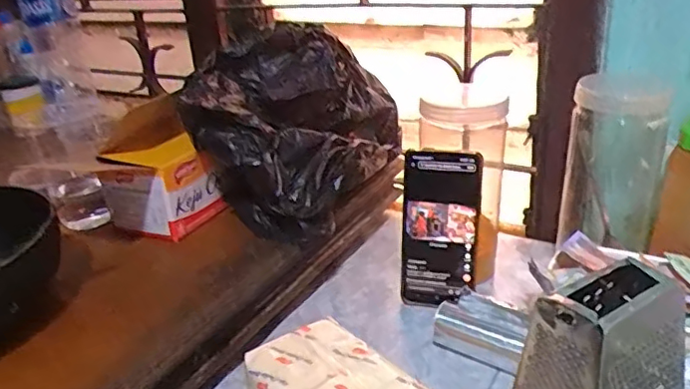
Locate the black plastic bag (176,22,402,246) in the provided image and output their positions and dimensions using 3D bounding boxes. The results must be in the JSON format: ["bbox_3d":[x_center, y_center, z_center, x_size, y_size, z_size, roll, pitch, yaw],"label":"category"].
[{"bbox_3d":[-0.056,-0.084,0.679,0.171,0.169,0.263,6,27,23],"label":"black plastic bag"}]

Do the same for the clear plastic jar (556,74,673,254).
[{"bbox_3d":[0.288,-0.029,0.632,0.091,0.178,0.075,11,28,30],"label":"clear plastic jar"}]

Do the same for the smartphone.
[{"bbox_3d":[0.098,0.038,0.604,0.074,0.167,0.010,5,16,14],"label":"smartphone"}]

